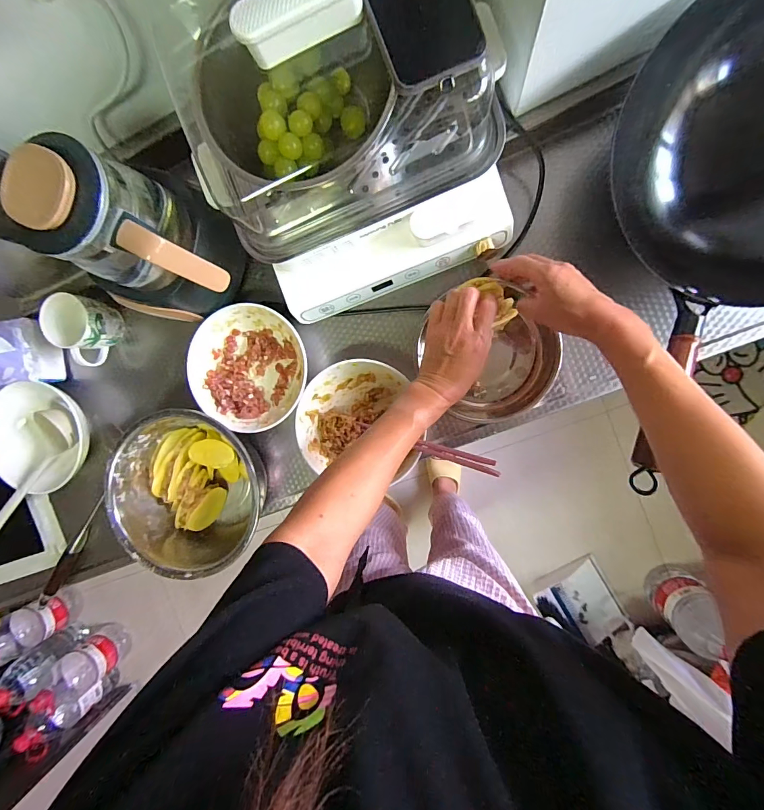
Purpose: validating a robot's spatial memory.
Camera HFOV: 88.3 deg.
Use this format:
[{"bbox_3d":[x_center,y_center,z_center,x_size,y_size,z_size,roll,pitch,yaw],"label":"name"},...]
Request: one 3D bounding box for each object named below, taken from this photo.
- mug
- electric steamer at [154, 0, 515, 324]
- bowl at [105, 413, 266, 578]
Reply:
[{"bbox_3d":[-0.460,-0.118,0.607,0.078,0.072,0.097,28,98,6],"label":"mug"},{"bbox_3d":[-0.034,-0.264,0.430,0.325,0.256,0.243,-17,92,10],"label":"electric steamer"},{"bbox_3d":[-0.271,0.121,0.584,0.224,0.105,0.218,1,95,9],"label":"bowl"}]

